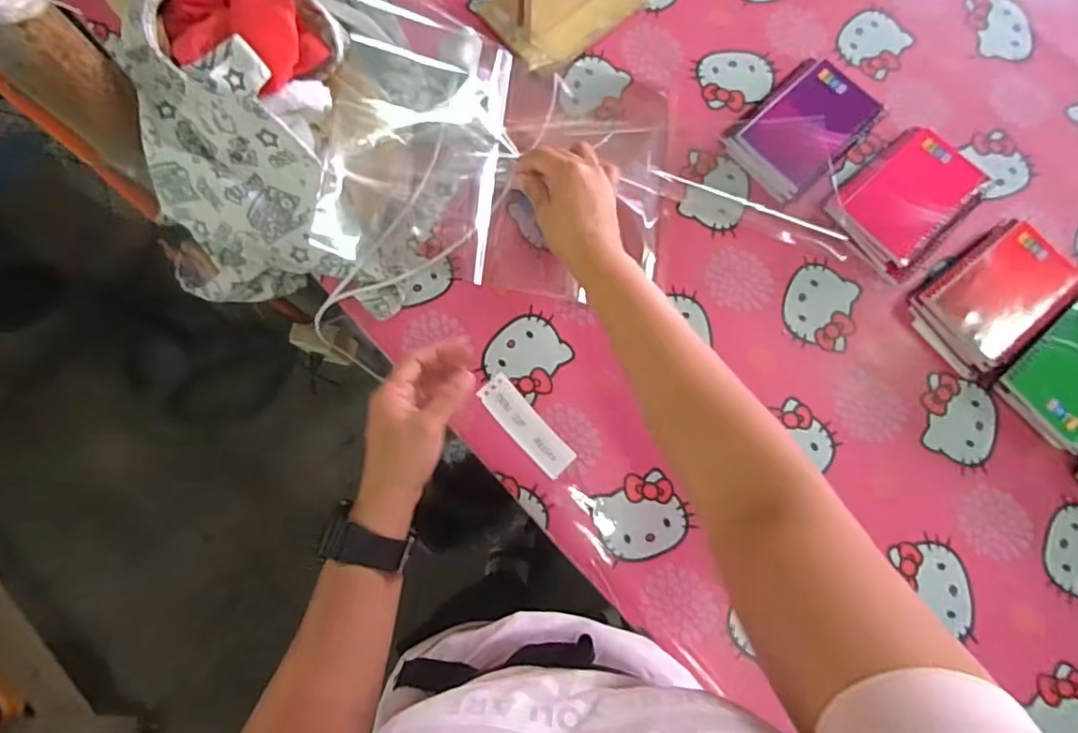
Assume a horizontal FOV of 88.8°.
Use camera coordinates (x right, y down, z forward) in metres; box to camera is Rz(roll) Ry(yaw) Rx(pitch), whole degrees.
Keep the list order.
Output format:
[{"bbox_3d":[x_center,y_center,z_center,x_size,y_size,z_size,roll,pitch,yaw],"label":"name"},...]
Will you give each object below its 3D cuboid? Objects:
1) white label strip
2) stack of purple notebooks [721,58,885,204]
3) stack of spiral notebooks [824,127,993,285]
[{"bbox_3d":[-0.012,0.055,0.515,0.033,0.004,0.107,-42,83,-8],"label":"white label strip"},{"bbox_3d":[0.265,-0.241,0.557,0.142,0.036,0.098,-42,83,-8],"label":"stack of purple notebooks"},{"bbox_3d":[0.366,-0.165,0.547,0.143,0.023,0.103,-44,83,-9],"label":"stack of spiral notebooks"}]

